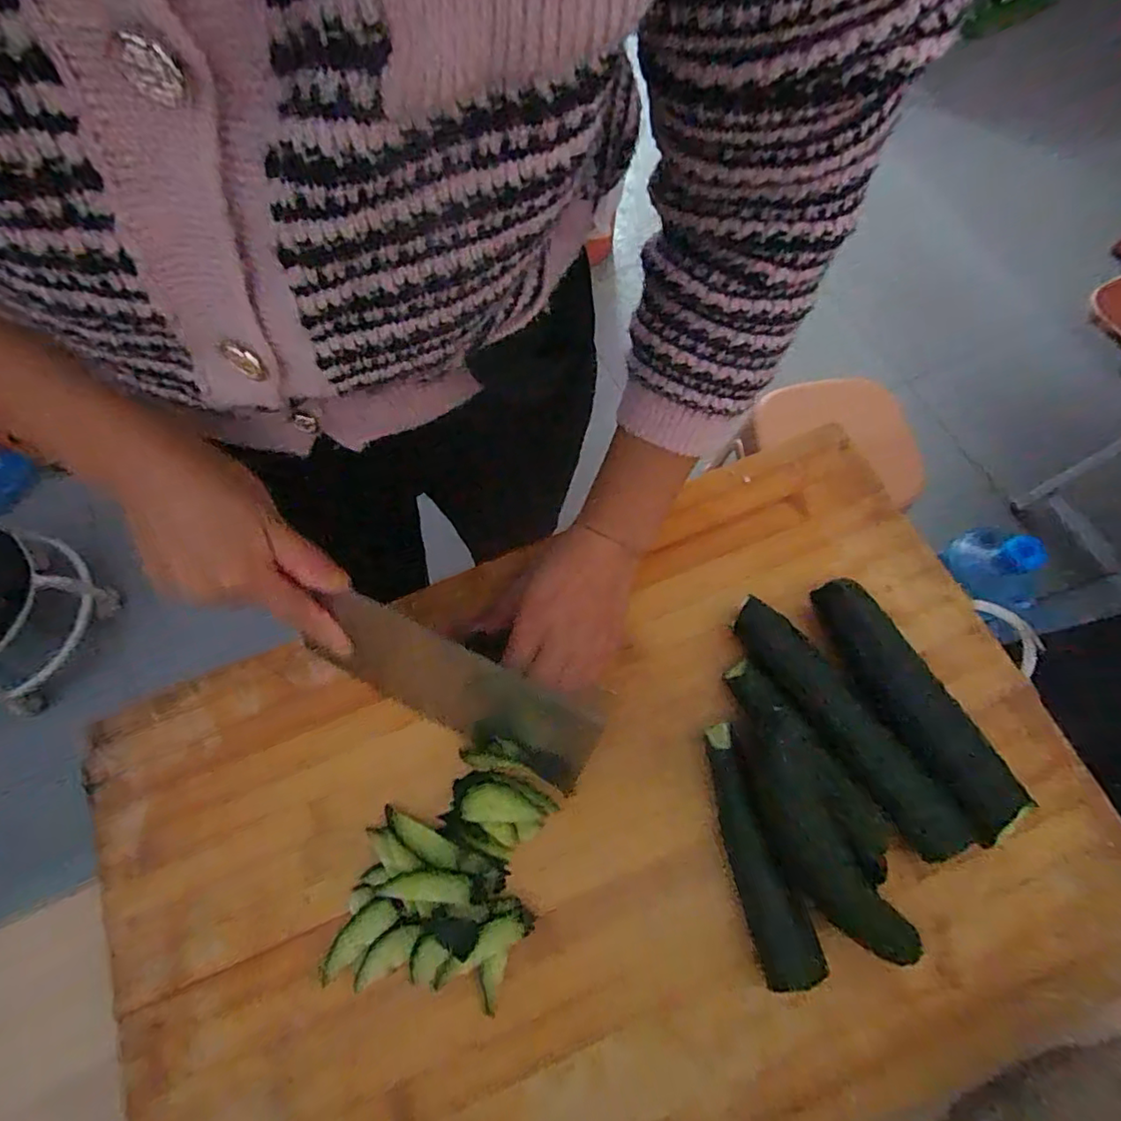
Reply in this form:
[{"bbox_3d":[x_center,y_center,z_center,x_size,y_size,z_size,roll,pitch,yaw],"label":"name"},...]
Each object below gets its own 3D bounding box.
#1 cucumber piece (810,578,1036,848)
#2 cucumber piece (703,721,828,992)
[{"bbox_3d":[0.206,0.084,0.352,0.040,0.033,0.161,-27,71,-7],"label":"cucumber piece"},{"bbox_3d":[0.108,0.162,0.332,0.030,0.032,0.131,-13,70,-2],"label":"cucumber piece"}]

